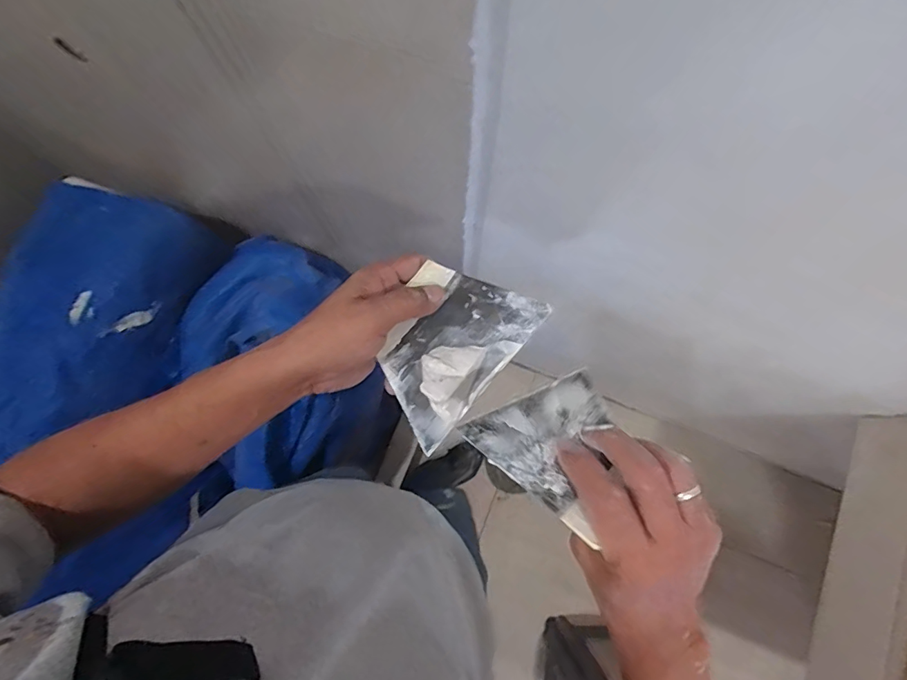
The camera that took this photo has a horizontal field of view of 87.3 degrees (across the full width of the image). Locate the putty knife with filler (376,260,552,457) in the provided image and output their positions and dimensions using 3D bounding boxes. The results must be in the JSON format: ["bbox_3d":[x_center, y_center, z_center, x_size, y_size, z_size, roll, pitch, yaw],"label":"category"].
[{"bbox_3d":[-0.006,-0.001,0.354,0.094,0.022,0.132,40,82,8],"label":"putty knife with filler"}]

